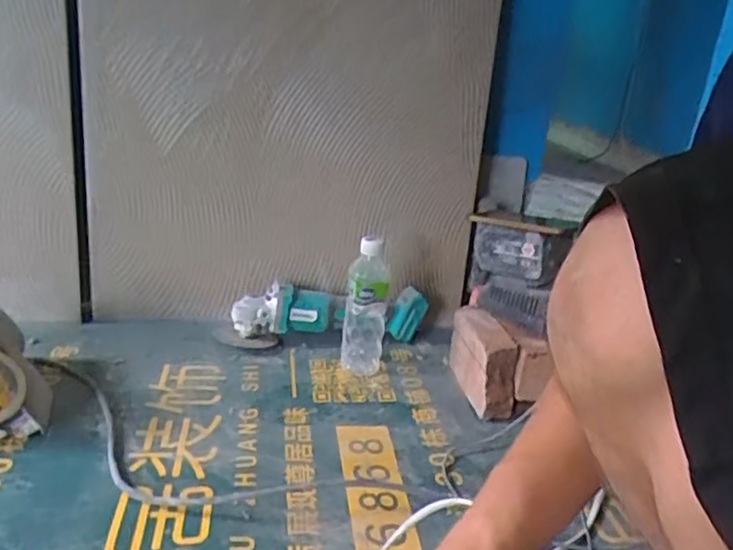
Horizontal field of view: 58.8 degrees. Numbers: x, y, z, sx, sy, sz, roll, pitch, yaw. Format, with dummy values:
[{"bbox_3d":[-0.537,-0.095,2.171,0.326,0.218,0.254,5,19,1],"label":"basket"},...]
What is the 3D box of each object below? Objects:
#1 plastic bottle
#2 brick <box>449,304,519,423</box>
[{"bbox_3d":[0.000,0.046,0.944,0.060,0.197,0.058,7,21,2],"label":"plastic bottle"},{"bbox_3d":[0.162,0.117,0.920,0.050,0.115,0.148,2,22,-12],"label":"brick"}]

